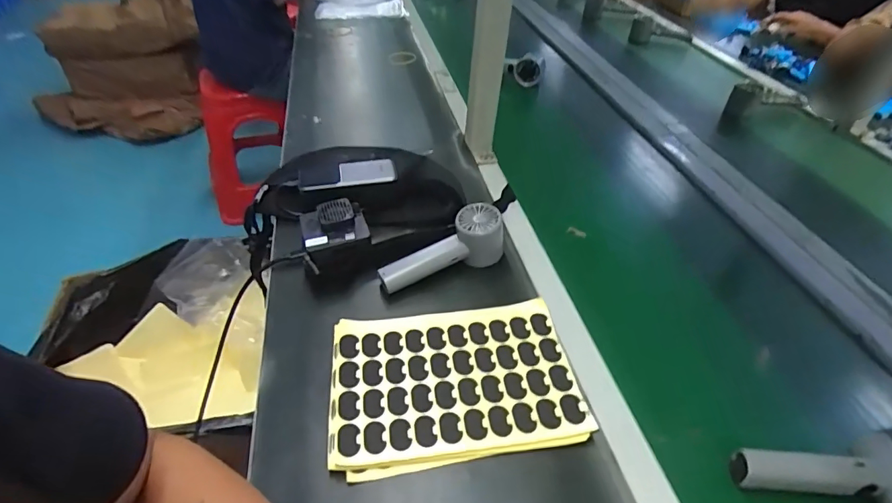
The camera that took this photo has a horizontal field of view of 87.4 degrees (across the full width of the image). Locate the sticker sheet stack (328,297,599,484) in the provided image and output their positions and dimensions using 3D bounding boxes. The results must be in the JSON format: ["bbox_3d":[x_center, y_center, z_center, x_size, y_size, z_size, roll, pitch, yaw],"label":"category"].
[{"bbox_3d":[0.005,0.122,0.449,0.224,0.017,0.156,-6,43,-5],"label":"sticker sheet stack"}]

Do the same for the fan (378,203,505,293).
[{"bbox_3d":[-0.001,-0.001,0.548,0.157,0.058,0.054,-25,48,-24],"label":"fan"}]

